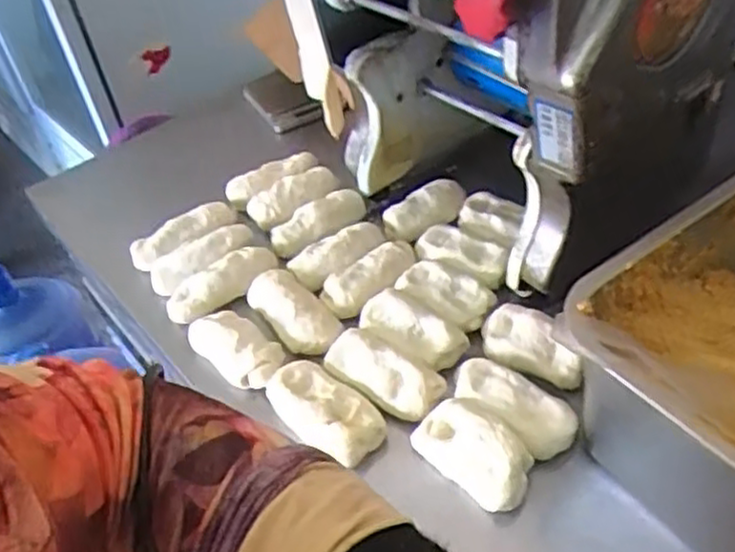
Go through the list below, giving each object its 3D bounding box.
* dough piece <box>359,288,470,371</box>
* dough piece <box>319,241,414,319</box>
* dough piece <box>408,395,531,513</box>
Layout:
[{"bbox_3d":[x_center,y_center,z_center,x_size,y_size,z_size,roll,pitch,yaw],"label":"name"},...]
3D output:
[{"bbox_3d":[0.042,0.047,0.666,0.097,0.030,0.049,29,55,32],"label":"dough piece"},{"bbox_3d":[0.002,0.001,0.721,0.103,0.029,0.045,-28,47,-20],"label":"dough piece"},{"bbox_3d":[0.083,0.136,0.577,0.060,0.042,0.097,-36,51,-26],"label":"dough piece"}]

